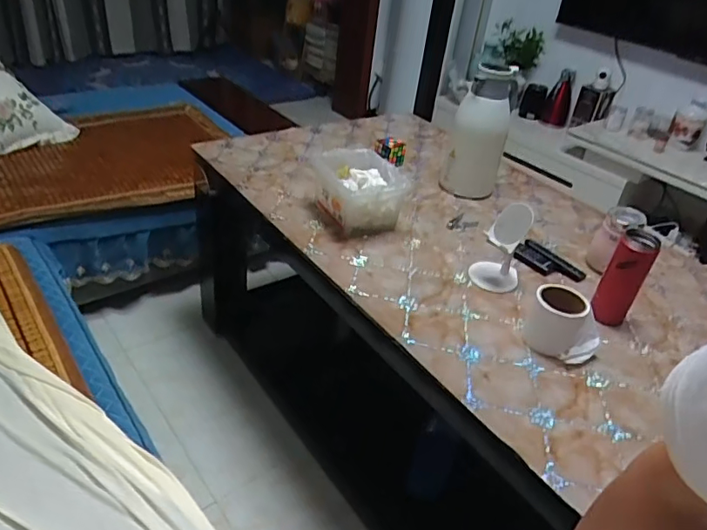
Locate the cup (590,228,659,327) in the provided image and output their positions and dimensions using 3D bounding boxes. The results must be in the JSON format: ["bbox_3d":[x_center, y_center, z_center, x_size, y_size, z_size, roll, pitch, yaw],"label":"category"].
[{"bbox_3d":[0.511,0.028,1.023,0.067,0.184,0.065,27,39,26],"label":"cup"}]

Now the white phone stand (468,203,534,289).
[{"bbox_3d":[0.300,-0.035,1.082,0.097,0.168,0.099,18,36,14],"label":"white phone stand"}]

